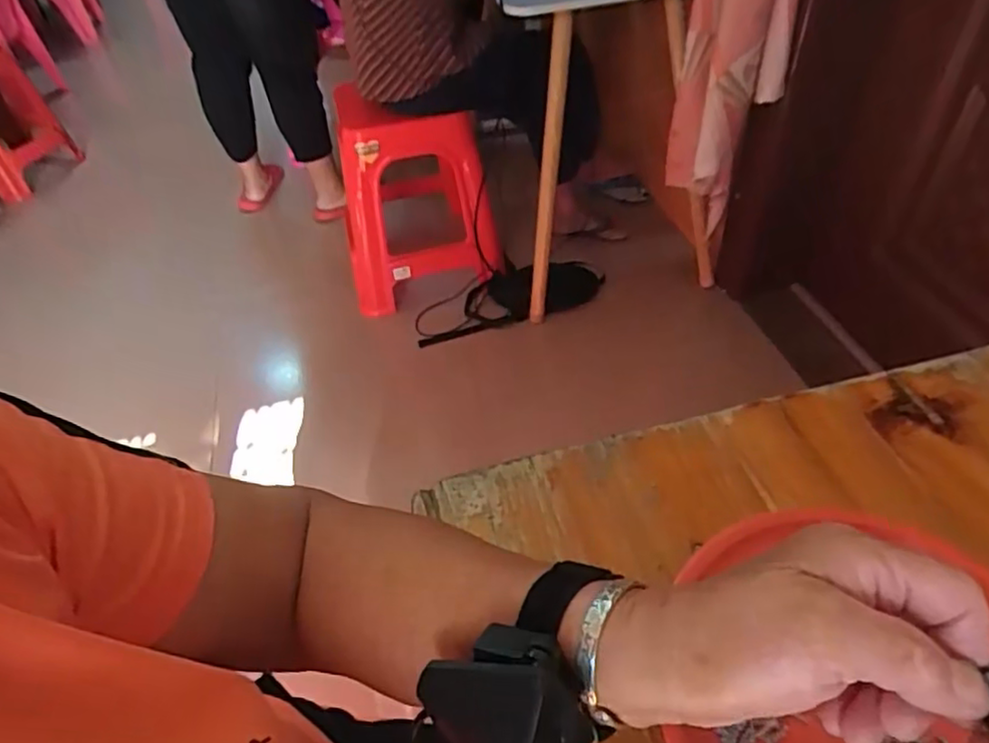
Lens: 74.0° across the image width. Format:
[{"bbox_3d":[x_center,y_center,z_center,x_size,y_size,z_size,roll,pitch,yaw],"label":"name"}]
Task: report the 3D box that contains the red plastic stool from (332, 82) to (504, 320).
[{"bbox_3d":[-0.210,-0.455,1.690,0.384,0.482,0.329,-11,46,-6],"label":"red plastic stool"}]

